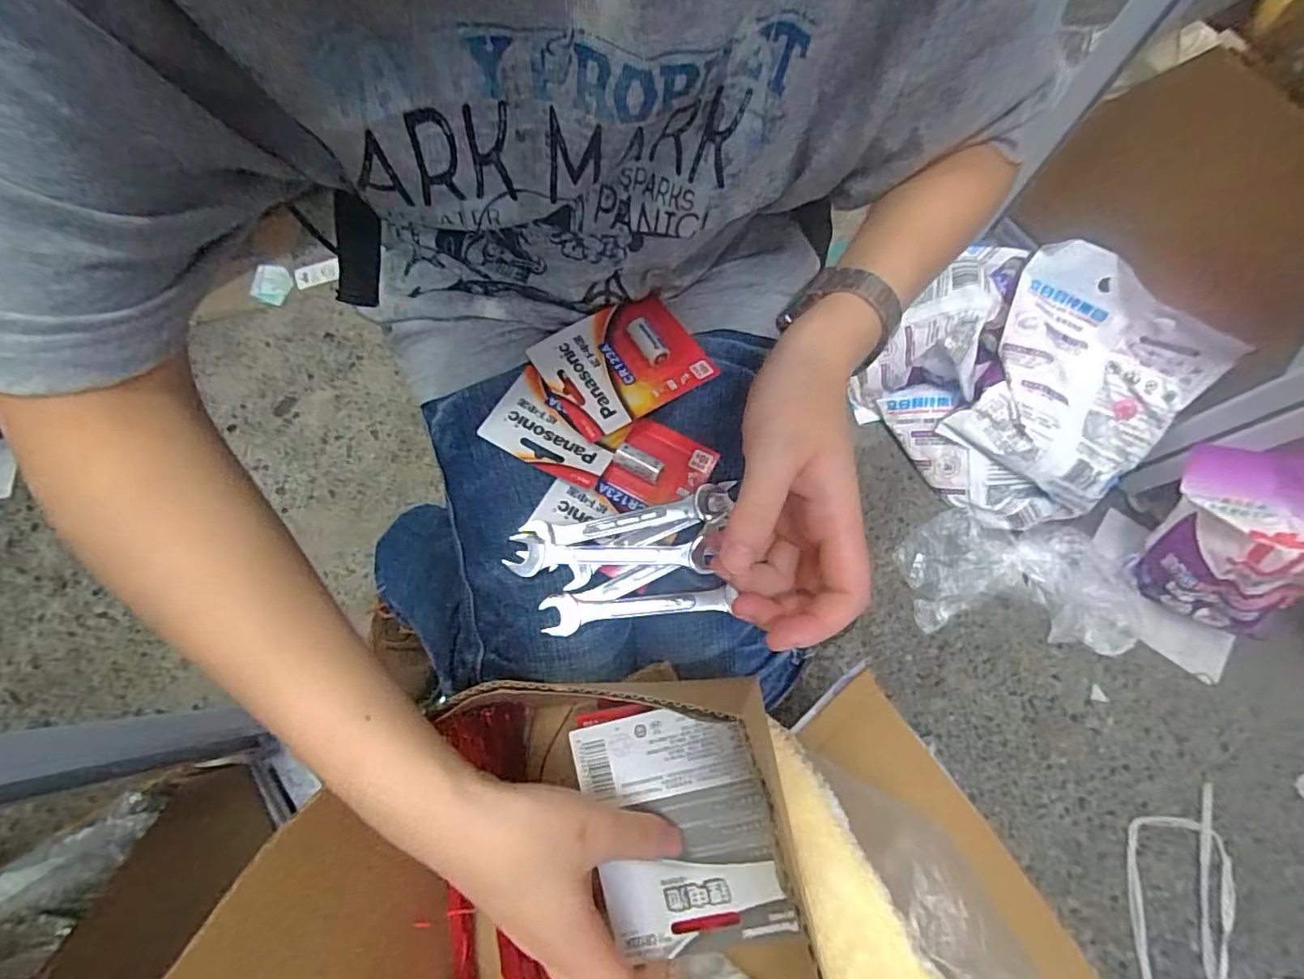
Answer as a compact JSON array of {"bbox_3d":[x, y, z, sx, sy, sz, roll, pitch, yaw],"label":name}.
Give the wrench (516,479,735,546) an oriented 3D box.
[{"bbox_3d":[-0.014,0.019,0.401,0.141,0.006,0.023,-11,75,-4],"label":"wrench"}]

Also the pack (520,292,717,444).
[{"bbox_3d":[-0.022,-0.094,0.424,0.109,0.020,0.089,-33,78,-10],"label":"pack"}]

